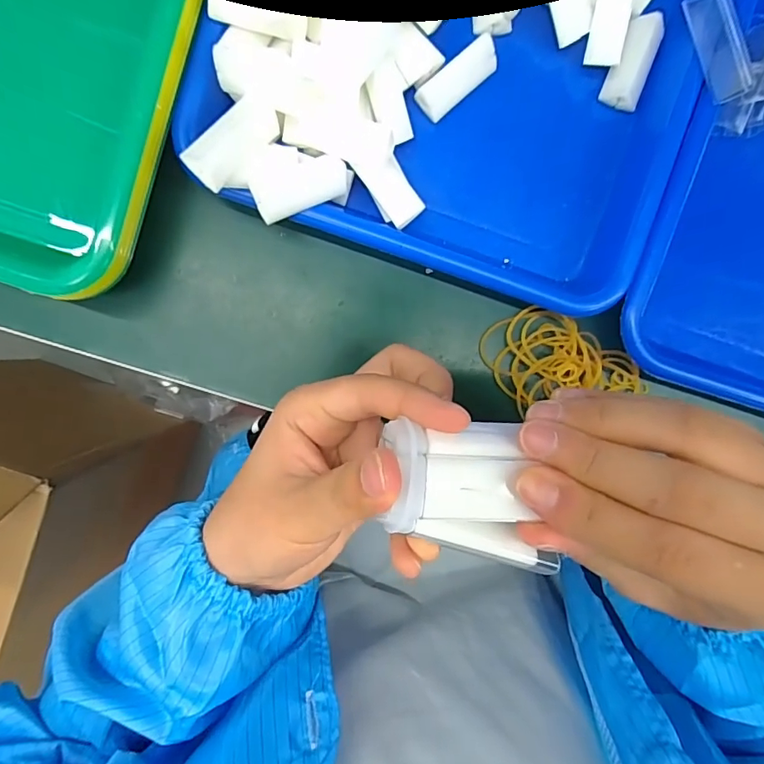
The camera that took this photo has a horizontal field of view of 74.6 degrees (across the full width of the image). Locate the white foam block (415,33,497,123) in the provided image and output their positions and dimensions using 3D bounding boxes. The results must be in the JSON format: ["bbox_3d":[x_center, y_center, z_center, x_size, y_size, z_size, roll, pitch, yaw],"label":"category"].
[{"bbox_3d":[0.041,-0.162,0.271,0.047,0.009,0.020,-39,124,5],"label":"white foam block"}]

